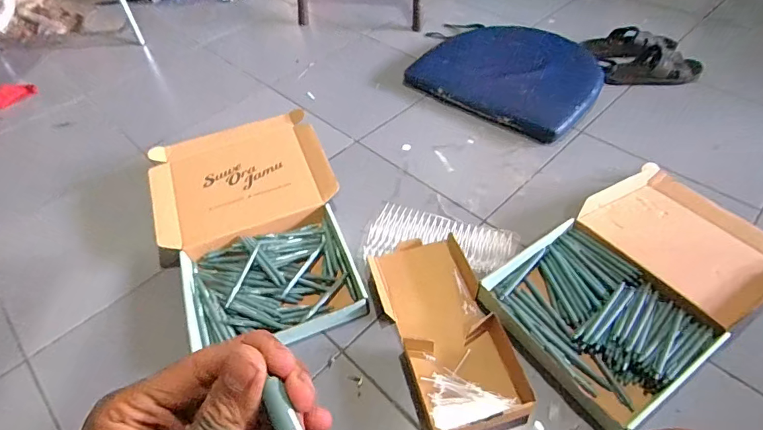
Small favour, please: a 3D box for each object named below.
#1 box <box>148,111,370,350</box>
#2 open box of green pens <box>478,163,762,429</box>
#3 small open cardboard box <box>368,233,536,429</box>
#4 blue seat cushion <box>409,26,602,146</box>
[{"bbox_3d":[-0.263,0.016,0.901,0.358,0.074,0.525,-17,51,-10],"label":"box"},{"bbox_3d":[0.474,0.100,0.804,0.539,0.064,0.319,-29,54,-19],"label":"open box of green pens"},{"bbox_3d":[0.107,0.188,0.780,0.181,0.046,0.374,-14,51,-8],"label":"small open cardboard box"},{"bbox_3d":[0.338,-0.392,1.214,0.475,0.097,0.306,31,59,26],"label":"blue seat cushion"}]

